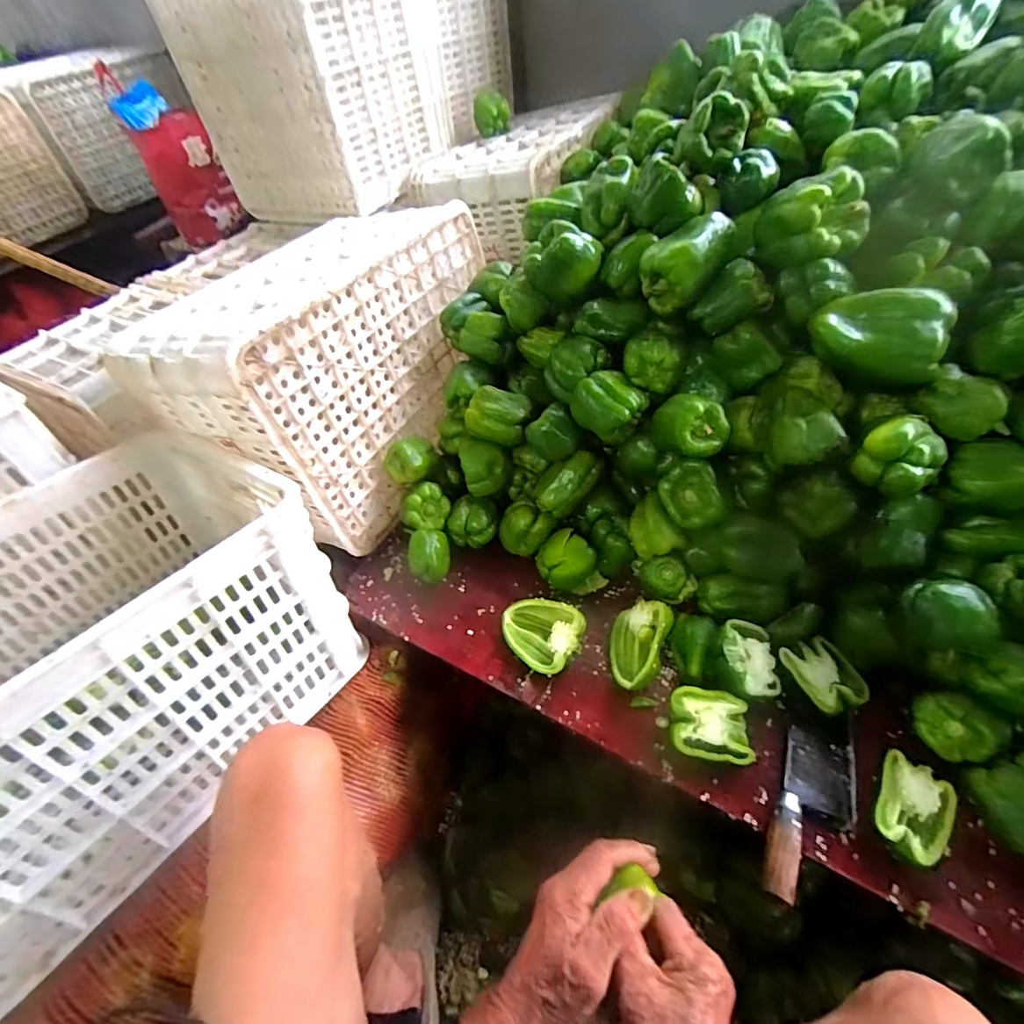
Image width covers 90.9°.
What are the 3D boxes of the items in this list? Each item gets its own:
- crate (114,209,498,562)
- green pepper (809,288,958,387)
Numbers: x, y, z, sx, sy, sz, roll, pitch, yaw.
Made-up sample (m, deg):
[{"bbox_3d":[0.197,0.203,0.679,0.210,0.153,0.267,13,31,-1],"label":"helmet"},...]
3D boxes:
[{"bbox_3d":[-0.268,-0.222,0.833,0.317,0.381,0.516,10,44,29],"label":"crate"},{"bbox_3d":[0.368,-0.177,0.509,0.116,0.066,0.066,14,53,17],"label":"green pepper"}]

